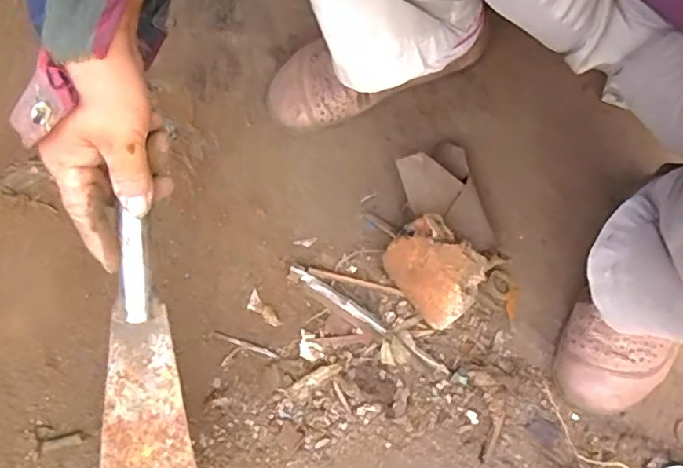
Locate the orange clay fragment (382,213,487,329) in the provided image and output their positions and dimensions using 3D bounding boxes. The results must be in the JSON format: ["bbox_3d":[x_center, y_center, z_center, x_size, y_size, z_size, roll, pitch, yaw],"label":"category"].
[{"bbox_3d":[0.077,0.033,0.511,0.080,0.067,0.058,43,73,13],"label":"orange clay fragment"}]

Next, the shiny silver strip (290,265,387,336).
[{"bbox_3d":[-0.003,0.055,0.525,0.100,0.011,0.012,33,71,9],"label":"shiny silver strip"}]

